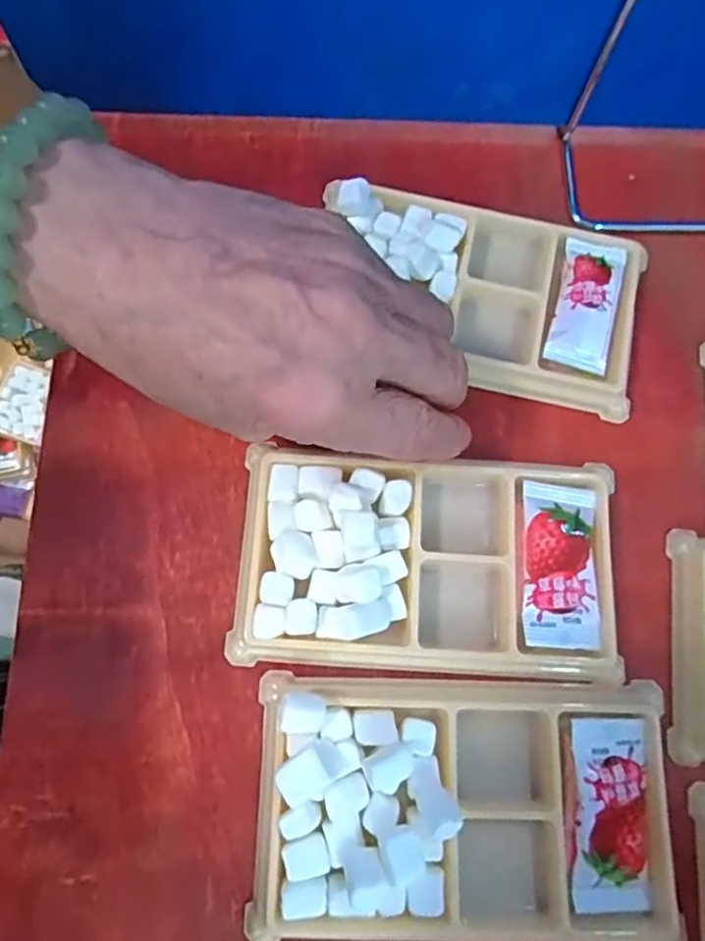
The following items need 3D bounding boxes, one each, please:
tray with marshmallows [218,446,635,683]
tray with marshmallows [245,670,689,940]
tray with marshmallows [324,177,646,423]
[{"bbox_3d":[0.026,0.032,0.225,0.130,0.018,0.076,4,74,0],"label":"tray with marshmallows"},{"bbox_3d":[0.037,0.109,0.203,0.132,0.018,0.078,2,74,0],"label":"tray with marshmallows"},{"bbox_3d":[0.051,-0.070,0.259,0.126,0.024,0.074,11,74,3],"label":"tray with marshmallows"}]

